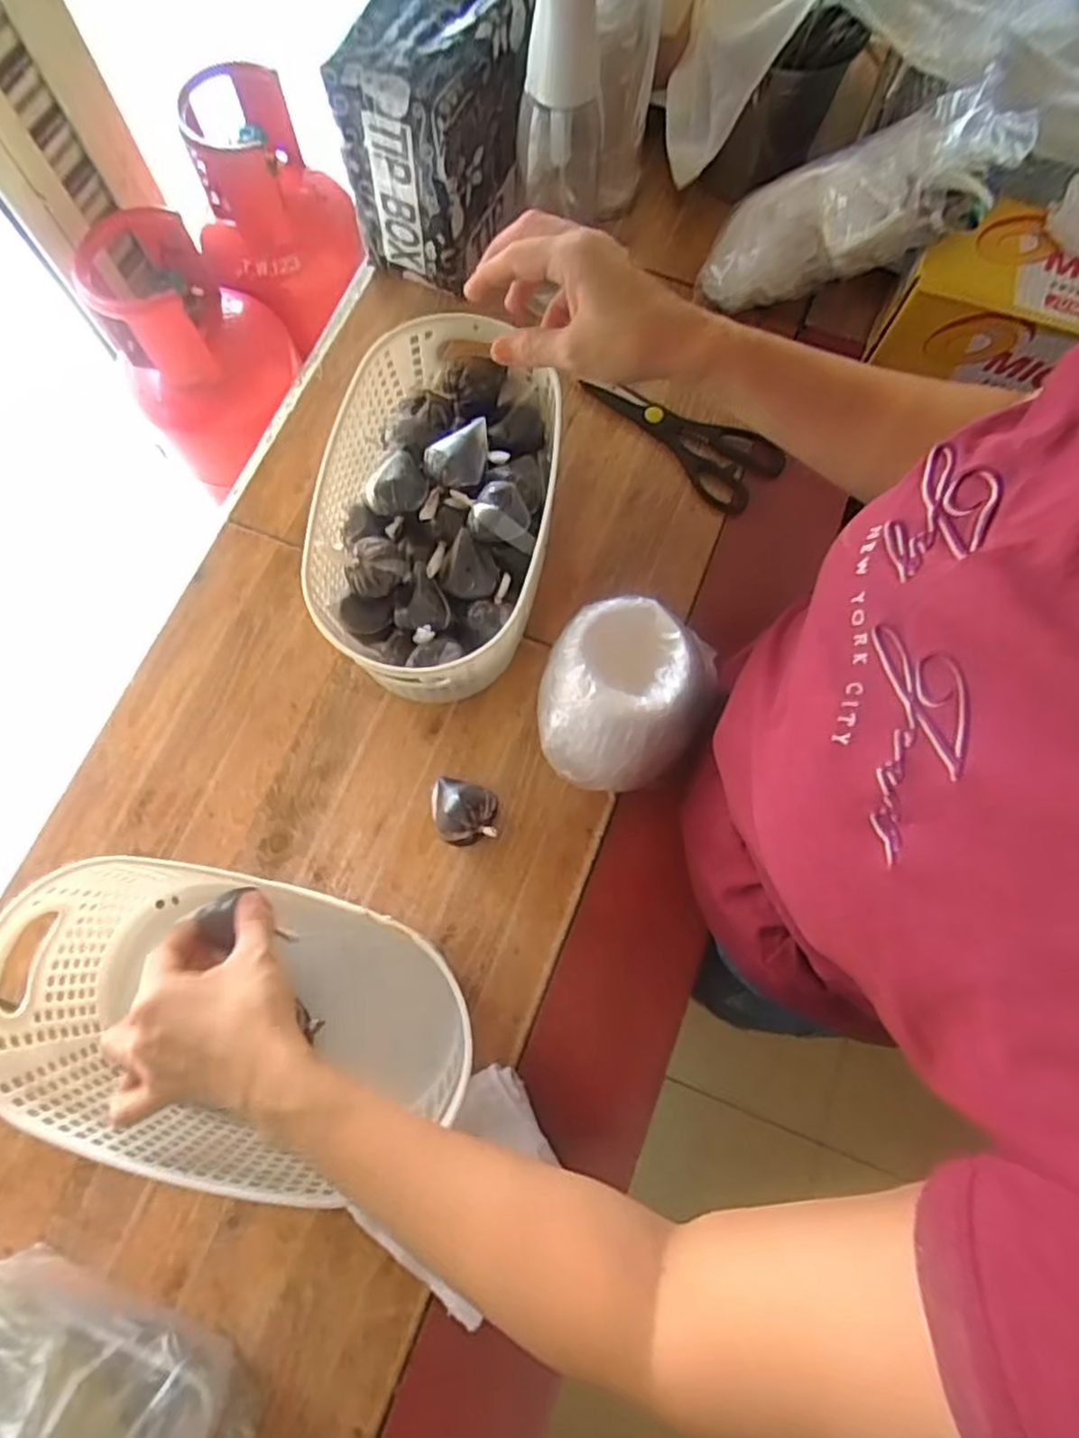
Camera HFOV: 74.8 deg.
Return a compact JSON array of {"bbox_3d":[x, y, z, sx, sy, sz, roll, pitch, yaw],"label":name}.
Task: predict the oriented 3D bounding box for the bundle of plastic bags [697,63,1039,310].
[{"bbox_3d":[0.252,-0.413,0.575,0.242,0.073,0.070,-4,70,38],"label":"bundle of plastic bags"}]

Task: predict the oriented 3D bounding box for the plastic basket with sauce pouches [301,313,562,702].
[{"bbox_3d":[-0.074,-0.154,0.546,0.158,0.111,0.276,6,75,0],"label":"plastic basket with sauce pouches"}]

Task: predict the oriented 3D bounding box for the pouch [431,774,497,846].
[{"bbox_3d":[-0.055,0.066,0.521,0.047,0.040,0.052,-11,75,-4],"label":"pouch"}]

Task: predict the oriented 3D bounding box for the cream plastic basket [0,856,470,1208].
[{"bbox_3d":[-0.189,0.183,0.447,0.271,0.119,0.152,16,75,3],"label":"cream plastic basket"}]

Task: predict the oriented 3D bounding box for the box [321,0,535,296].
[{"bbox_3d":[-0.069,-0.525,0.603,0.103,0.156,0.223,21,75,4],"label":"box"}]

